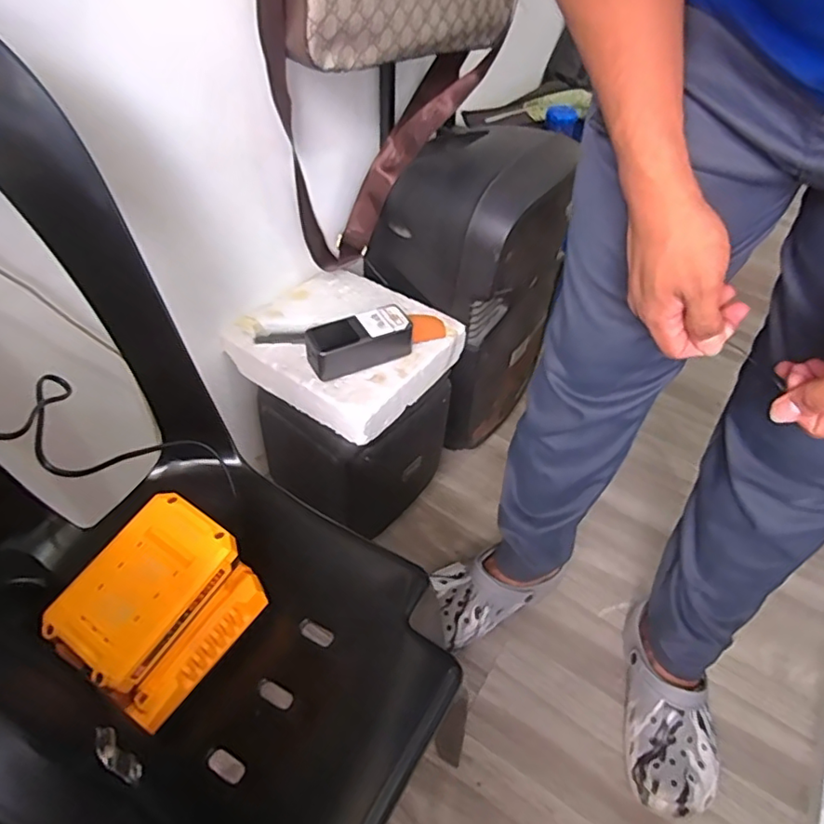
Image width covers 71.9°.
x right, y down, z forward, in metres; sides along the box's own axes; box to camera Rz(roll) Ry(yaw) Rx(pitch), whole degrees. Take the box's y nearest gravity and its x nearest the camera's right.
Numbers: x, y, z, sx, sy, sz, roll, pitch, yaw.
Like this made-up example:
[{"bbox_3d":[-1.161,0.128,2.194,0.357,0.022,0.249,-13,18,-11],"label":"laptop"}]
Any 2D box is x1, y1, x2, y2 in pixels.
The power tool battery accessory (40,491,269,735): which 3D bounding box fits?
[{"bbox_3d":[-0.178,0.135,0.401,0.086,0.088,0.117,28,51,20],"label":"power tool battery accessory"}]

